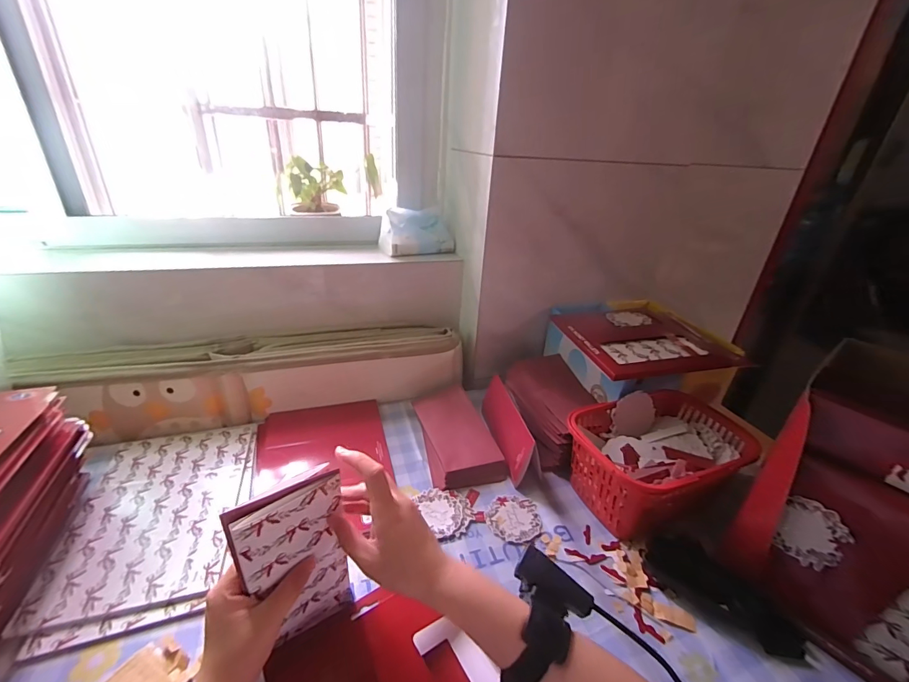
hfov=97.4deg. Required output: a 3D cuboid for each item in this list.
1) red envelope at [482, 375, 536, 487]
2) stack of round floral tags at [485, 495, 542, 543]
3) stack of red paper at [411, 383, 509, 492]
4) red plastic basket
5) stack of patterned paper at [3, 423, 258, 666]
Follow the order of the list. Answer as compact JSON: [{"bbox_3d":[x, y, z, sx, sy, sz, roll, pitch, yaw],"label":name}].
[{"bbox_3d":[0.082,0.129,0.615,0.031,0.081,0.168,-1,28,-10],"label":"red envelope"},{"bbox_3d":[0.078,0.226,0.515,0.065,0.004,0.070,21,32,29],"label":"stack of round floral tags"},{"bbox_3d":[0.002,0.141,0.635,0.103,0.032,0.196,-4,29,-14],"label":"stack of red paper"},{"bbox_3d":[0.265,0.162,0.543,0.220,0.113,0.157,-7,30,-21],"label":"red plastic basket"},{"bbox_3d":[-0.359,0.207,0.487,0.196,0.008,0.280,-7,30,-20],"label":"stack of patterned paper"}]

